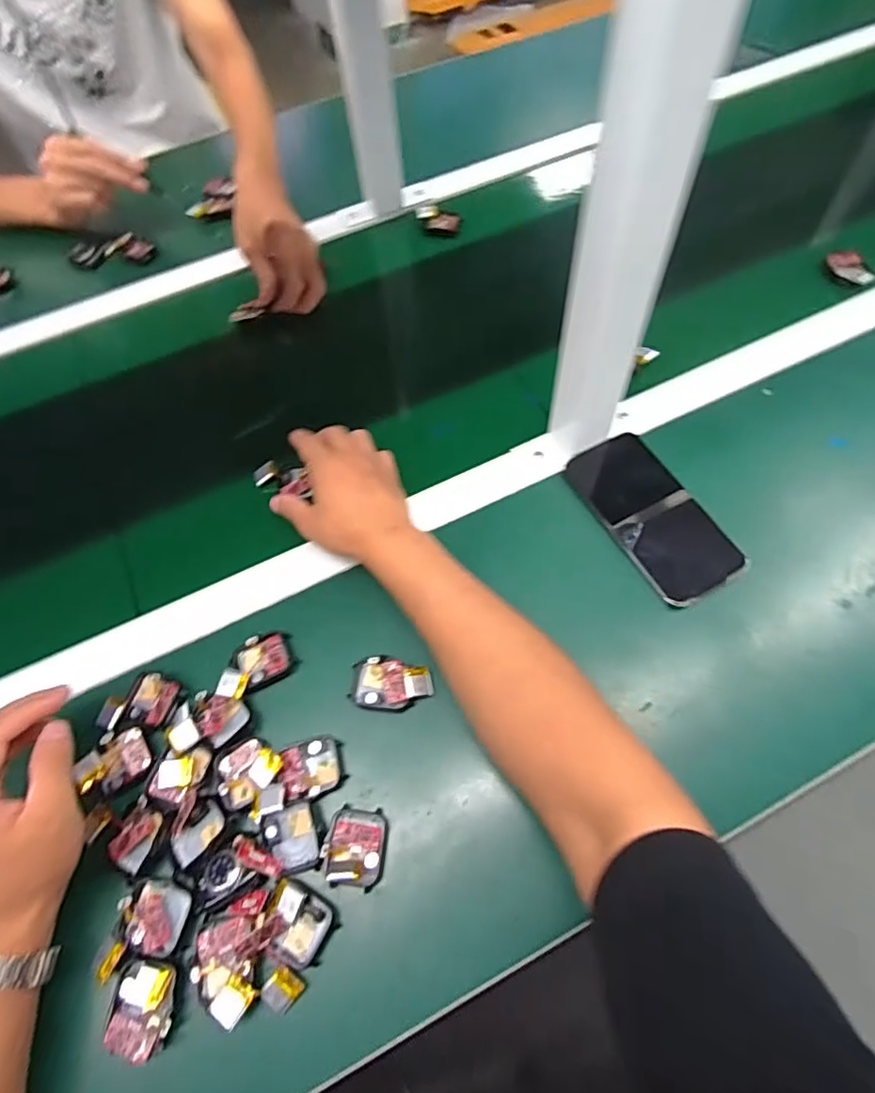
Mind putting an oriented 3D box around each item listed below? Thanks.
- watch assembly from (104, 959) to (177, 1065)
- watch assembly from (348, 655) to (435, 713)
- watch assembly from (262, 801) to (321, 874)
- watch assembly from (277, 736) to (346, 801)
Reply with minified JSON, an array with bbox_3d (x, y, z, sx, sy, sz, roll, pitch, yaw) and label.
[{"bbox_3d":[-0.179,0.278,0.341,0.038,0.008,0.047,-4,61,2],"label":"watch assembly"},{"bbox_3d":[-0.034,0.103,0.426,0.059,0.014,0.036,4,62,6],"label":"watch assembly"},{"bbox_3d":[-0.098,0.197,0.381,0.033,0.012,0.040,-18,62,-6],"label":"watch assembly"},{"bbox_3d":[-0.090,0.158,0.403,0.042,0.015,0.038,-17,62,-5],"label":"watch assembly"}]

